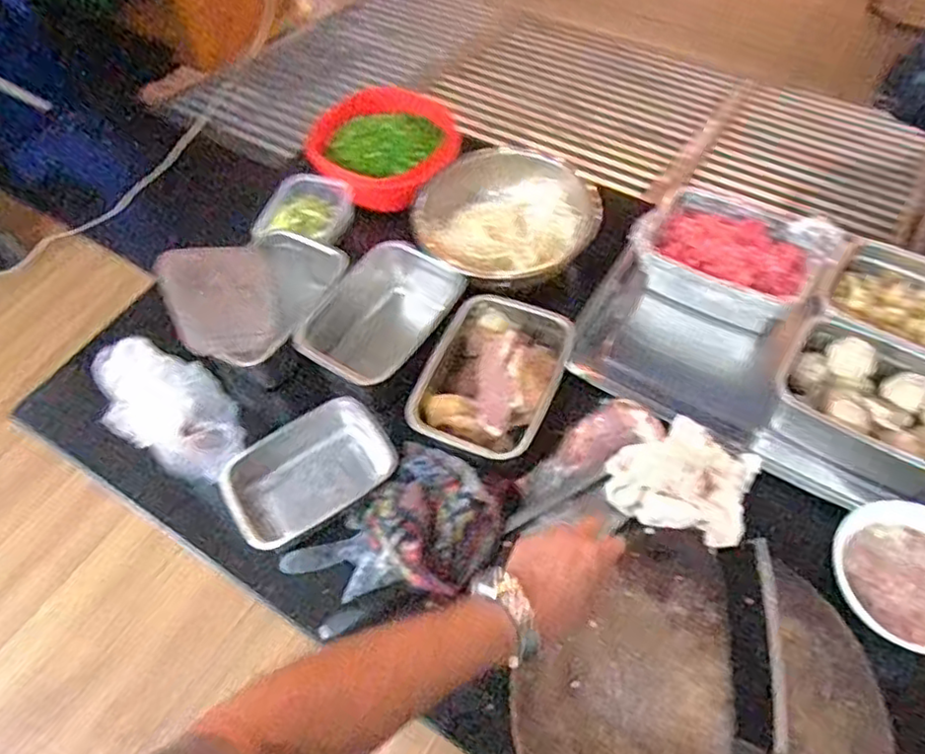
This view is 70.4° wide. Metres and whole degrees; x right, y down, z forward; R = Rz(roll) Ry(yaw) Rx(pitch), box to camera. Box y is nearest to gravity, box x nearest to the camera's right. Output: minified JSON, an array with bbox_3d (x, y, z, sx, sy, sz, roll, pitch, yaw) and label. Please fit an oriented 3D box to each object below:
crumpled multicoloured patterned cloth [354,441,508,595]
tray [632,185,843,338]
[{"bbox_3d":[-0.031,0.153,0.726,0.145,0.037,0.135,32,65,22],"label":"crumpled multicoloured patterned cloth"},{"bbox_3d":[0.353,-0.156,0.883,0.229,0.084,0.175,32,65,22],"label":"tray"}]

